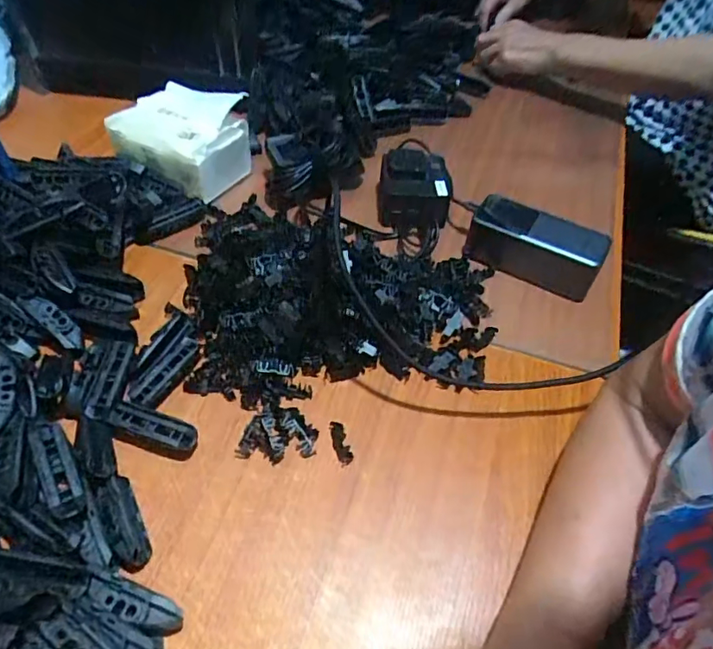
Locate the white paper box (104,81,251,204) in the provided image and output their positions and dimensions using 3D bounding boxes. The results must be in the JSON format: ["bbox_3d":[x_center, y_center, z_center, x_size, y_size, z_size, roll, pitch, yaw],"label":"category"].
[{"bbox_3d":[-0.199,-0.212,0.588,0.143,0.071,0.095,21,51,12],"label":"white paper box"}]

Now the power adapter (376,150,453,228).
[{"bbox_3d":[0.063,-0.149,0.574,0.075,0.053,0.077,6,50,0],"label":"power adapter"}]

